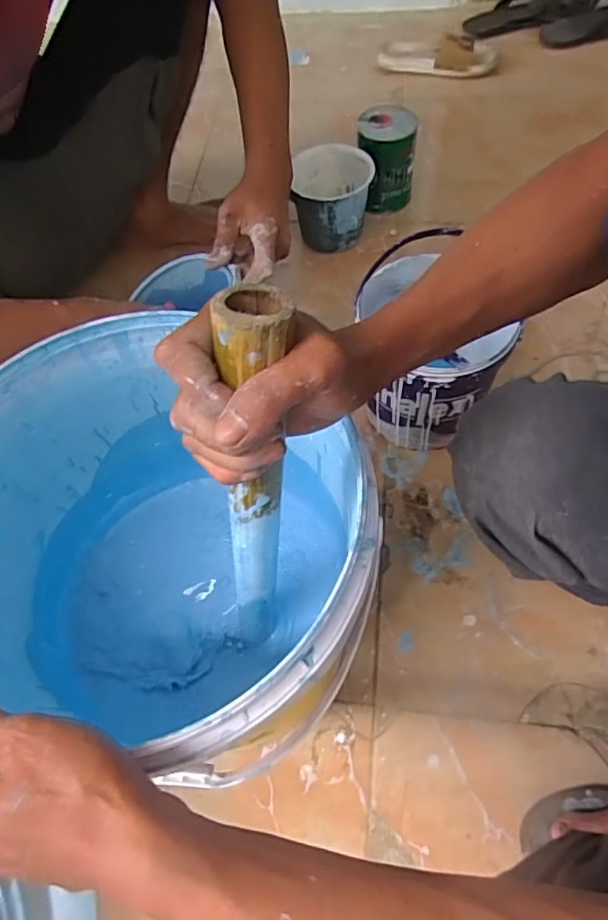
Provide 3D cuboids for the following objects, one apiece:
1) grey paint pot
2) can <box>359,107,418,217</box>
[{"bbox_3d":[0.050,-0.441,0.953,0.135,0.123,0.127,-4,61,2],"label":"grey paint pot"},{"bbox_3d":[0.143,-0.521,0.984,0.098,0.141,0.110,-1,61,3],"label":"can"}]

